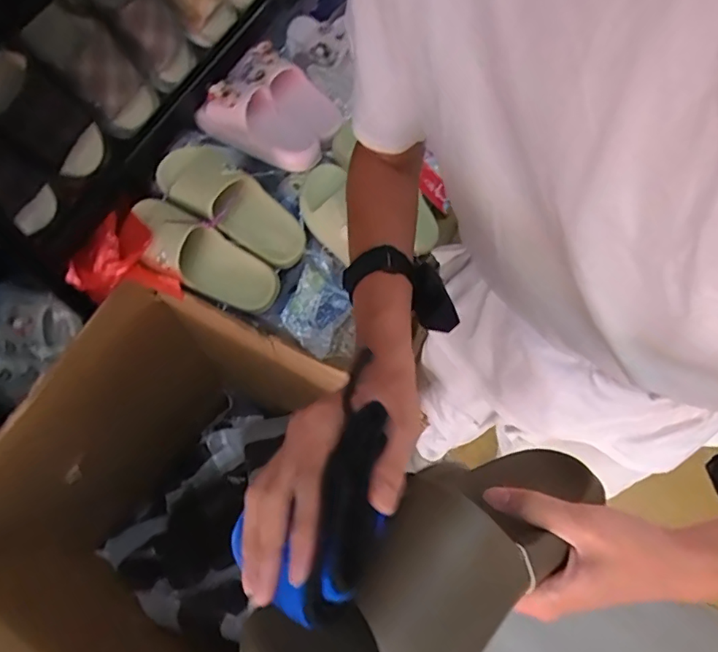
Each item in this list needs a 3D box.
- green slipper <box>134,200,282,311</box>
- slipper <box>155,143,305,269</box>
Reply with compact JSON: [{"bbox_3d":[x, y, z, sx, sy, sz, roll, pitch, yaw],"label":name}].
[{"bbox_3d":[-0.225,-0.098,0.757,0.226,0.073,0.088,34,67,-19],"label":"green slipper"},{"bbox_3d":[-0.181,-0.186,0.776,0.234,0.057,0.104,37,70,-10],"label":"slipper"}]

